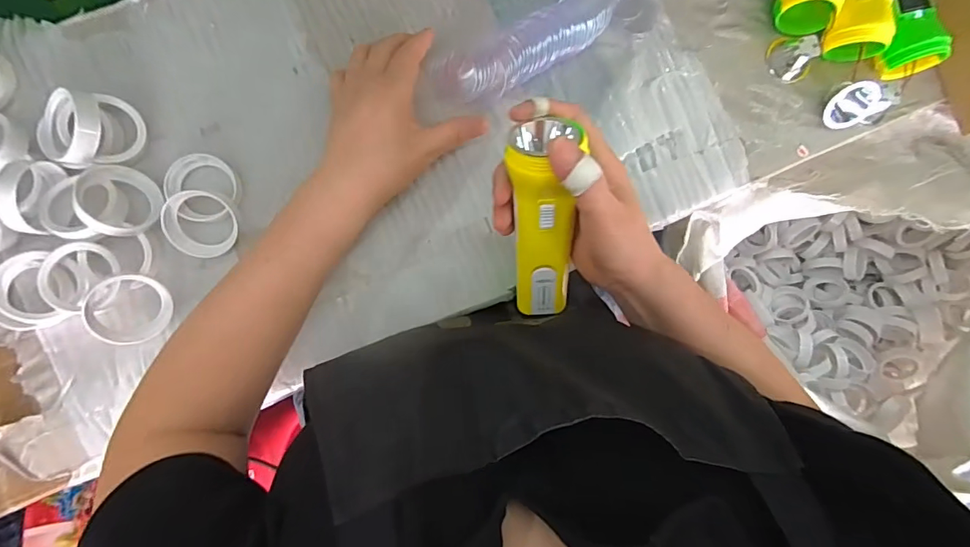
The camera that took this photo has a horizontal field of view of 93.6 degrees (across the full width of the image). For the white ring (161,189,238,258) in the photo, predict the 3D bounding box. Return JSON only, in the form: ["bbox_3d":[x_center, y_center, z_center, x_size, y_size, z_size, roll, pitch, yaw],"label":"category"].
[{"bbox_3d":[-0.226,-0.039,0.367,0.052,0.024,0.051,0,93,-8],"label":"white ring"}]

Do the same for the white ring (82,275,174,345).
[{"bbox_3d":[-0.271,0.028,0.348,0.054,0.008,0.053,-5,97,-47],"label":"white ring"}]

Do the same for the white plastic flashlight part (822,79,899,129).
[{"bbox_3d":[0.354,-0.158,0.433,0.052,0.017,0.044,27,121,4],"label":"white plastic flashlight part"}]

